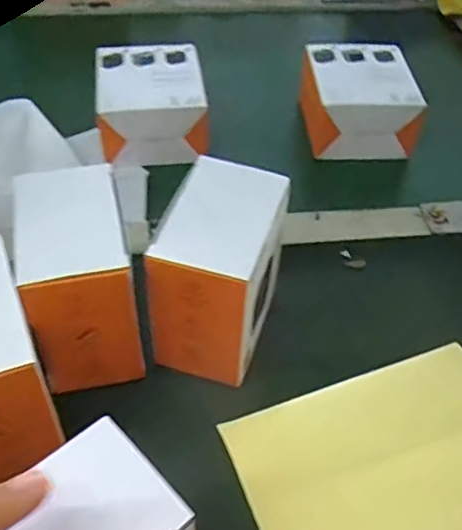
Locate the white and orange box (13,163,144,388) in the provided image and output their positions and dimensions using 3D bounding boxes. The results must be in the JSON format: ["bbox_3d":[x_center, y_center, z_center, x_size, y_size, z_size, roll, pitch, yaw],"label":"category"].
[{"bbox_3d":[-0.097,0.011,0.404,0.067,0.116,0.101,-11,50,-11],"label":"white and orange box"}]

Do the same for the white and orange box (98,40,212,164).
[{"bbox_3d":[-0.078,-0.159,0.599,0.100,0.056,0.121,-6,49,-8],"label":"white and orange box"}]

